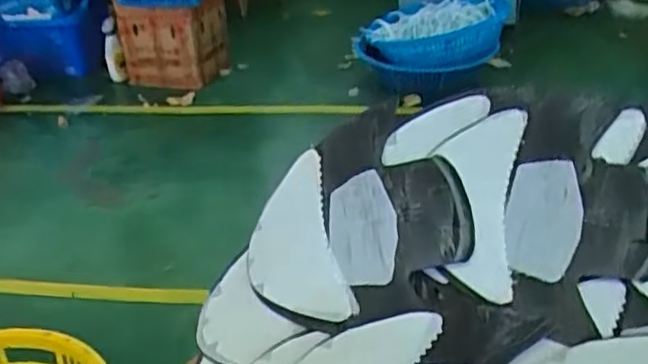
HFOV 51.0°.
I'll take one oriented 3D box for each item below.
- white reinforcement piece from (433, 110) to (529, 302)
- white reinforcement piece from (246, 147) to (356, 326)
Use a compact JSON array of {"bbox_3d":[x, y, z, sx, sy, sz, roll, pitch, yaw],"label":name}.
[{"bbox_3d":[0.115,0.013,0.510,0.058,0.008,0.144,3,68,20],"label":"white reinforcement piece"},{"bbox_3d":[-0.026,0.052,0.534,0.079,0.009,0.144,-27,48,19],"label":"white reinforcement piece"}]

